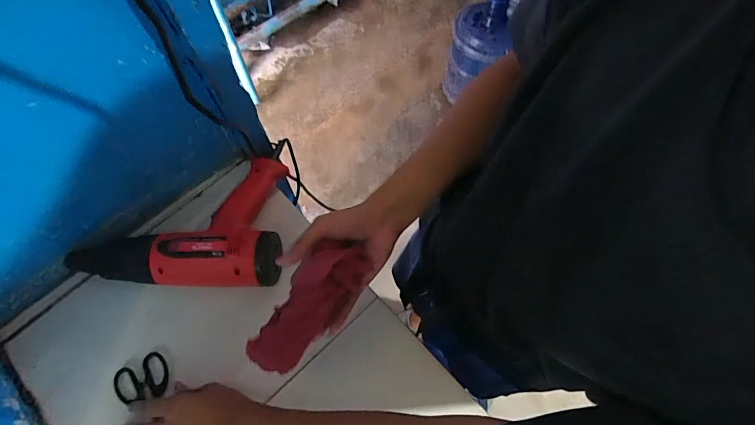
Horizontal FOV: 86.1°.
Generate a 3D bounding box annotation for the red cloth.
[{"bbox_3d":[-0.068,0.088,0.392,0.053,0.036,0.141,34,80,12],"label":"red cloth"}]

